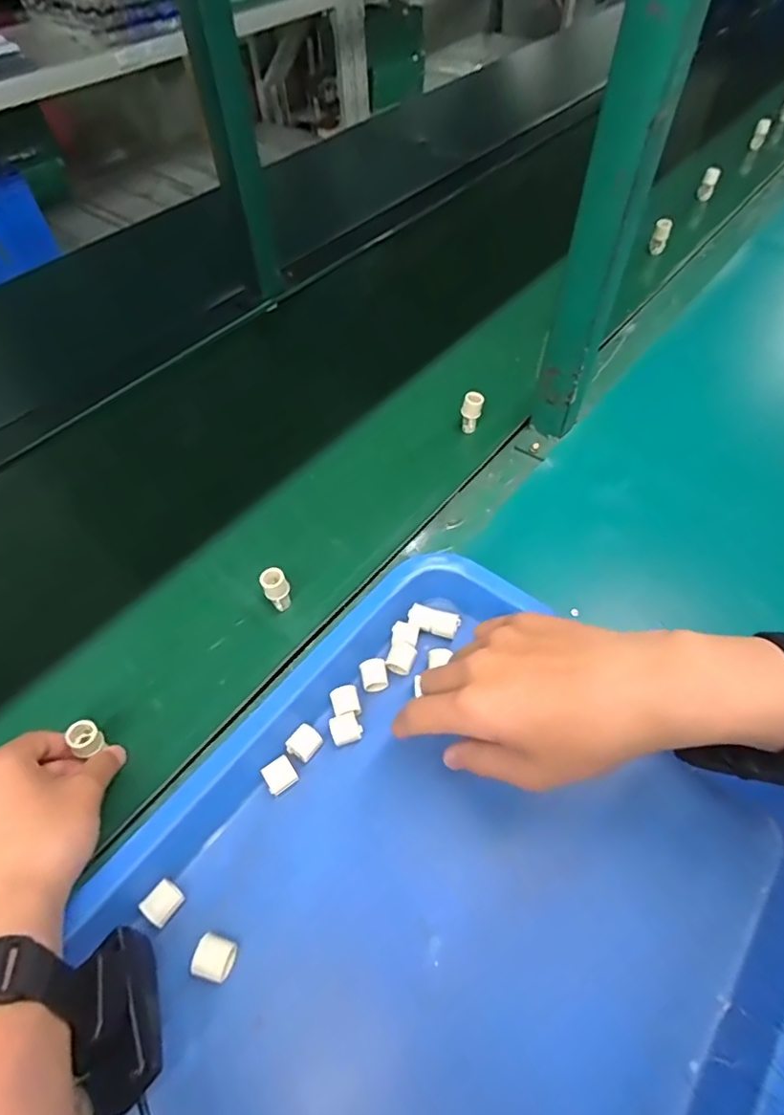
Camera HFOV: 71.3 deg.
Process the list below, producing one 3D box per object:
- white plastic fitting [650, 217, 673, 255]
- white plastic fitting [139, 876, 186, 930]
[{"bbox_3d":[0.386,-0.461,0.786,0.023,0.049,0.014,21,59,16],"label":"white plastic fitting"},{"bbox_3d":[-0.138,0.207,0.326,0.019,0.013,0.022,29,62,21],"label":"white plastic fitting"}]

